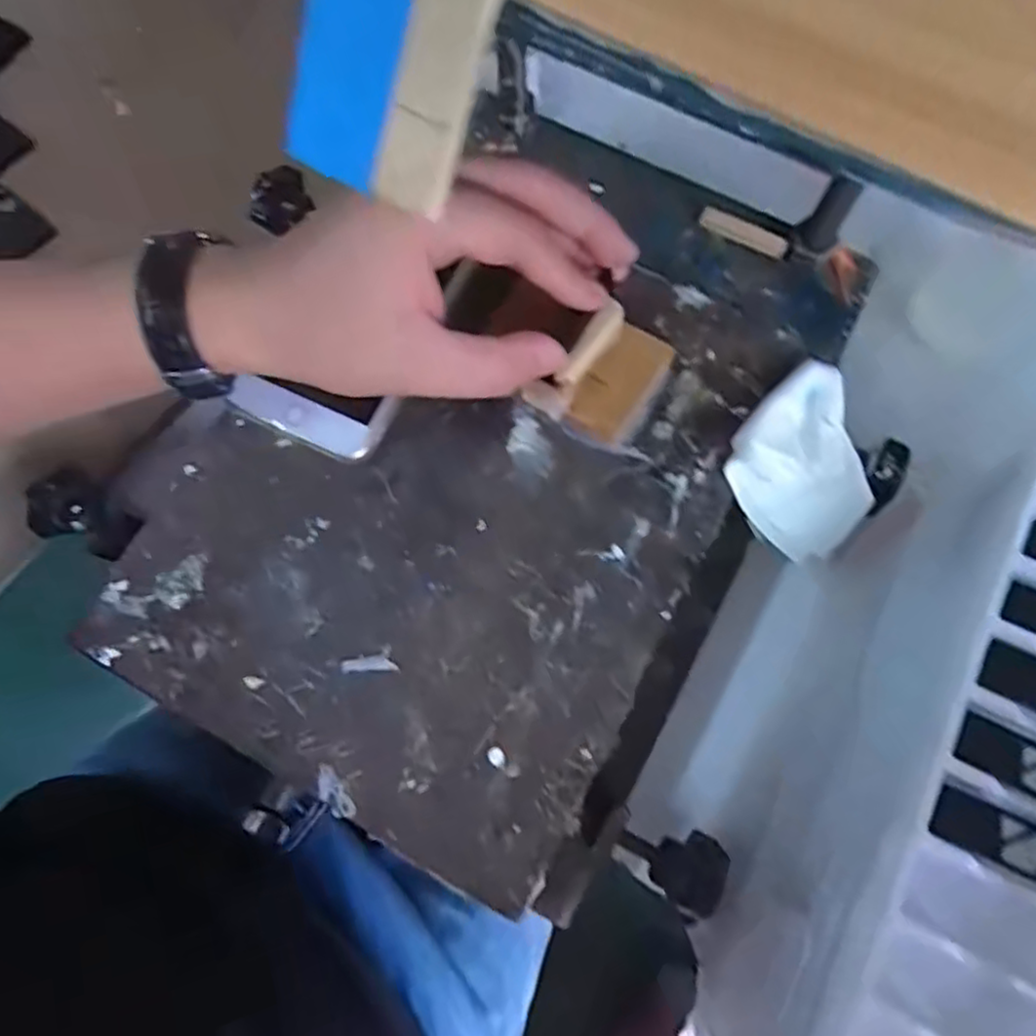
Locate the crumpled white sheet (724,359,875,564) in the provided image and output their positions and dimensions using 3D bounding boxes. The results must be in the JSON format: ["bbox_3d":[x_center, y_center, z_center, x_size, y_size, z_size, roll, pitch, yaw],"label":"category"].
[{"bbox_3d":[0.140,-0.022,0.335,0.072,0.017,0.083,-39,113,-2],"label":"crumpled white sheet"}]

